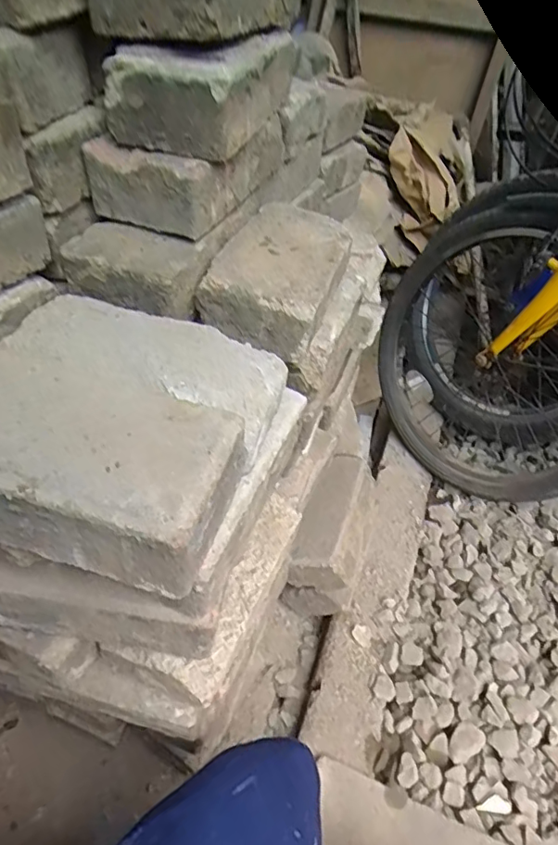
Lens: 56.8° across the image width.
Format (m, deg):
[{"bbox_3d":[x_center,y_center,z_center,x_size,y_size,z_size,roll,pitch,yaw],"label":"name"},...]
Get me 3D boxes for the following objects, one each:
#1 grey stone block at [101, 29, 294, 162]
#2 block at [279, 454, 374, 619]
[{"bbox_3d":[-0.066,-0.304,0.459,0.106,0.067,0.180,15,46,10],"label":"grey stone block"},{"bbox_3d":[0.091,0.171,0.803,0.100,0.145,0.206,18,47,13],"label":"block"}]

